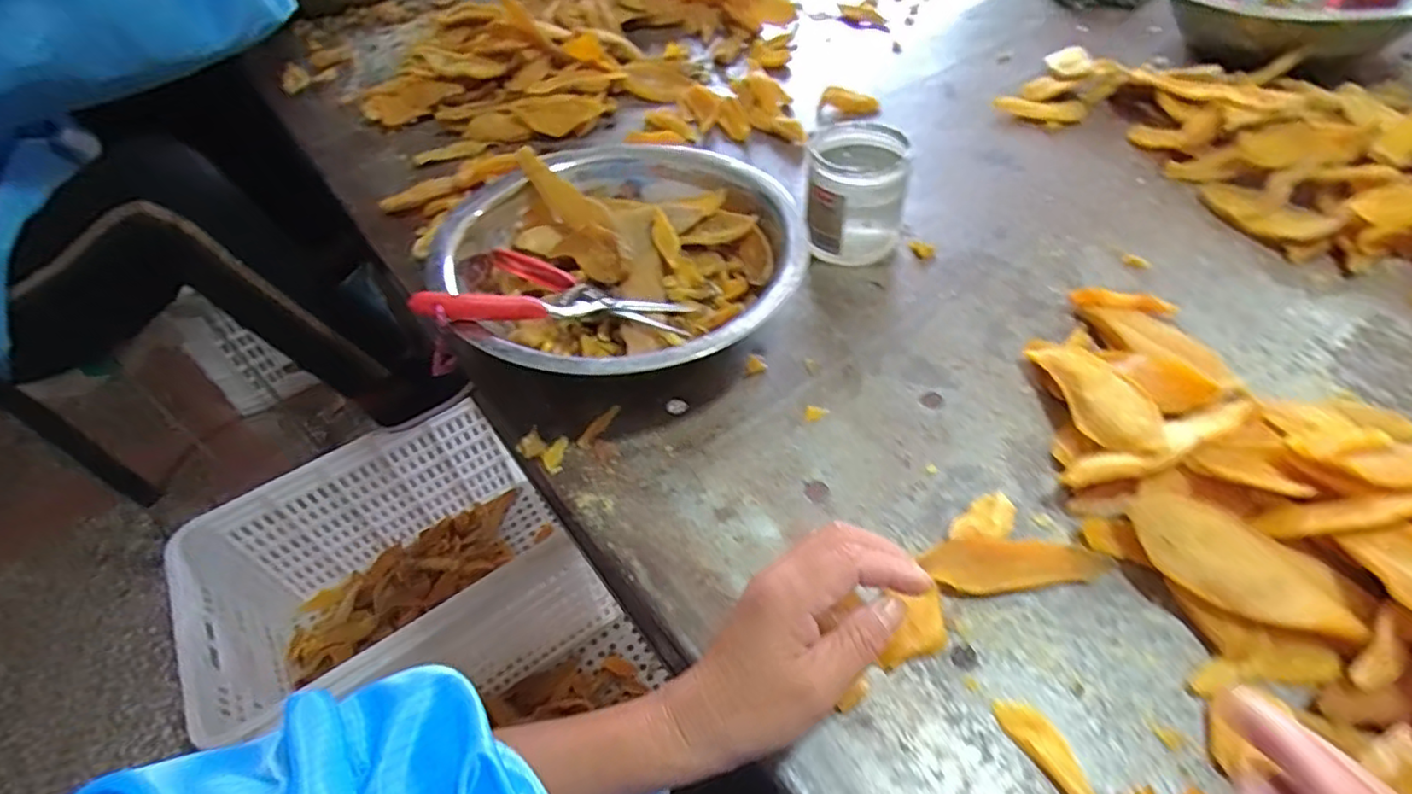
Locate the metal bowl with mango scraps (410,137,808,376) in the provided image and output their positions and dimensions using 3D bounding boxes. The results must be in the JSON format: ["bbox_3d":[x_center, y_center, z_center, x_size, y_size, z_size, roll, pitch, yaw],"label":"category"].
[{"bbox_3d":[-0.071,-0.101,0.515,0.270,0.080,0.266,-1,49,1],"label":"metal bowl with mango scraps"}]

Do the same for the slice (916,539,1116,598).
[{"bbox_3d":[0.180,0.098,0.379,0.108,0.013,0.030,-4,49,-1],"label":"slice"}]

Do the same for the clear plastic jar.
[{"bbox_3d":[0.129,-0.173,0.562,0.084,0.089,0.086,-1,49,1],"label":"clear plastic jar"}]

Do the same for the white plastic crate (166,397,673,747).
[{"bbox_3d":[-0.468,0.287,1.013,0.487,0.276,0.369,-30,55,-21],"label":"white plastic crate"}]

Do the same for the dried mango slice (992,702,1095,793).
[{"bbox_3d":[0.173,0.176,0.314,0.021,0.010,0.071,-27,53,-20],"label":"dried mango slice"}]

